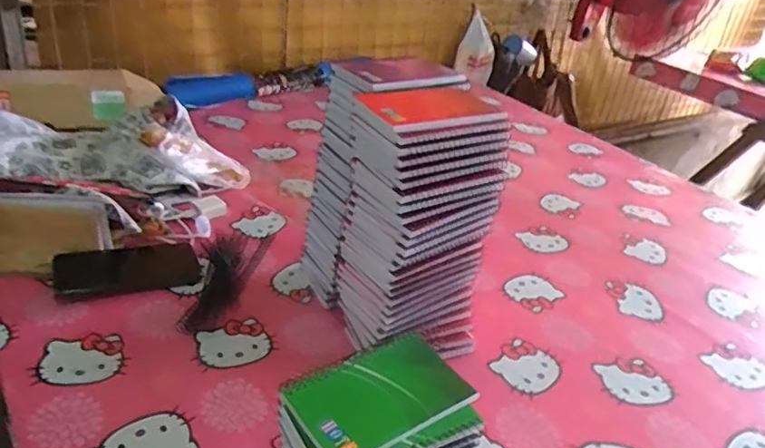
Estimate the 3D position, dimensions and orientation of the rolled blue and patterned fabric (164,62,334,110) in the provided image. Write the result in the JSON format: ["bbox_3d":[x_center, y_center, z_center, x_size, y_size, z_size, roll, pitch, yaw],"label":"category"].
[{"bbox_3d":[-0.302,-0.326,1.386,0.402,0.059,0.079,-19,39,-37],"label":"rolled blue and patterned fabric"}]

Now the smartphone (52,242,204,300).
[{"bbox_3d":[-0.316,0.054,0.749,0.163,0.017,0.088,-9,34,-26],"label":"smartphone"}]

